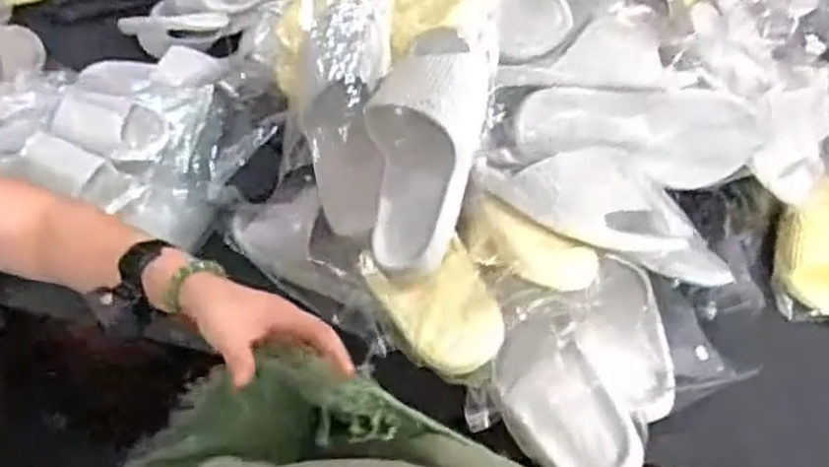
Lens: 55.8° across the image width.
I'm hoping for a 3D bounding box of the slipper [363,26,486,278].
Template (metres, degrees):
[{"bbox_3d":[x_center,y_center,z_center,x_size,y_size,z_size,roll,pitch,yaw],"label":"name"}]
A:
[{"bbox_3d":[0.009,-0.088,0.823,0.128,0.071,0.257,7,83,9],"label":"slipper"}]

